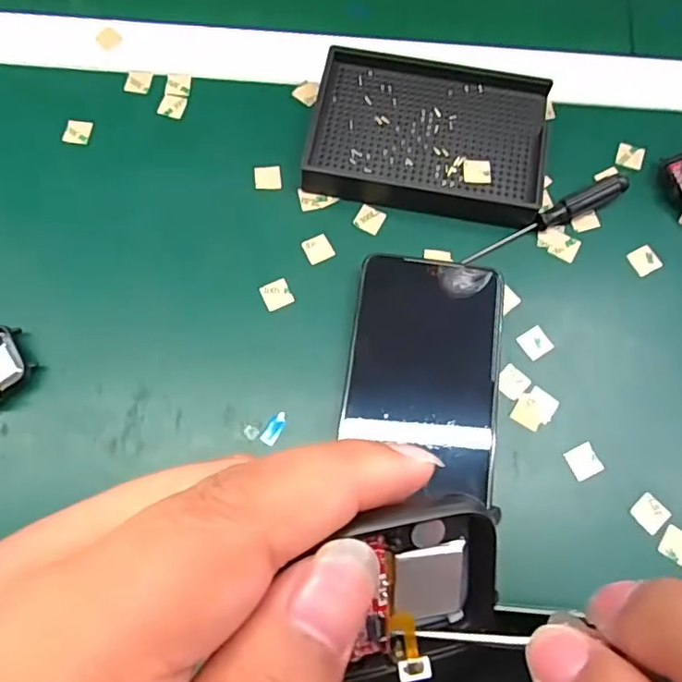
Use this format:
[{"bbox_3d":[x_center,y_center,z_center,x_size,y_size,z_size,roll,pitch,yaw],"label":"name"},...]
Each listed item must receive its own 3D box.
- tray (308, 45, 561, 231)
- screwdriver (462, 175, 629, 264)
[{"bbox_3d":[0.054,-0.127,0.340,0.133,0.023,0.099,11,72,4],"label":"tray"},{"bbox_3d":[0.119,-0.071,0.326,0.105,0.013,0.013,-26,73,-8],"label":"screwdriver"}]

